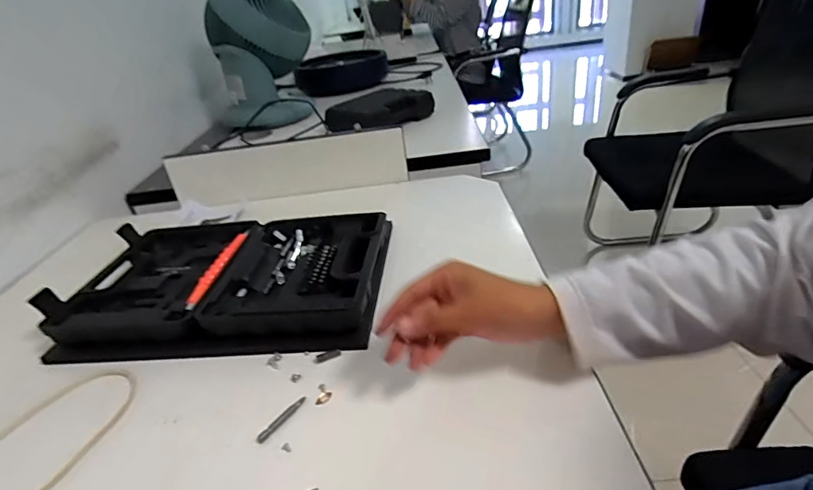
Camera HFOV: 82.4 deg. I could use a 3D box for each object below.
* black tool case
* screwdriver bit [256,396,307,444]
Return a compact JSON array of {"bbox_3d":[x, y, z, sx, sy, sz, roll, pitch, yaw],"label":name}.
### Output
[{"bbox_3d":[-0.199,0.032,0.536,0.342,0.039,0.220,-4,31,6],"label":"black tool case"},{"bbox_3d":[-0.099,0.138,0.370,0.007,0.005,0.048,16,38,34],"label":"screwdriver bit"}]

